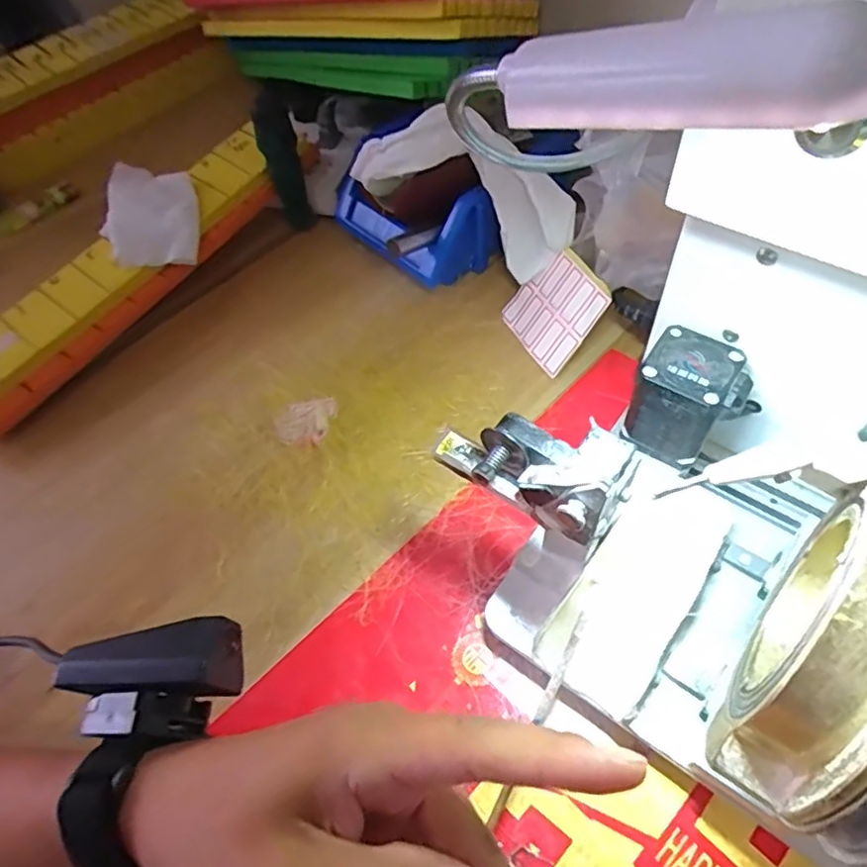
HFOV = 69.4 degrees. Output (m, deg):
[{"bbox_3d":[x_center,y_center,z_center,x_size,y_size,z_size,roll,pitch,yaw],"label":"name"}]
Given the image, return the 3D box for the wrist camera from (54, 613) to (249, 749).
[{"bbox_3d":[-0.117,0.102,0.257,0.072,0.026,0.041,-10,55,-3],"label":"wrist camera"}]

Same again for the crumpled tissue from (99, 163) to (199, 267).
[{"bbox_3d":[-0.222,-0.167,0.501,0.069,0.053,0.078,-8,55,-2],"label":"crumpled tissue"}]

